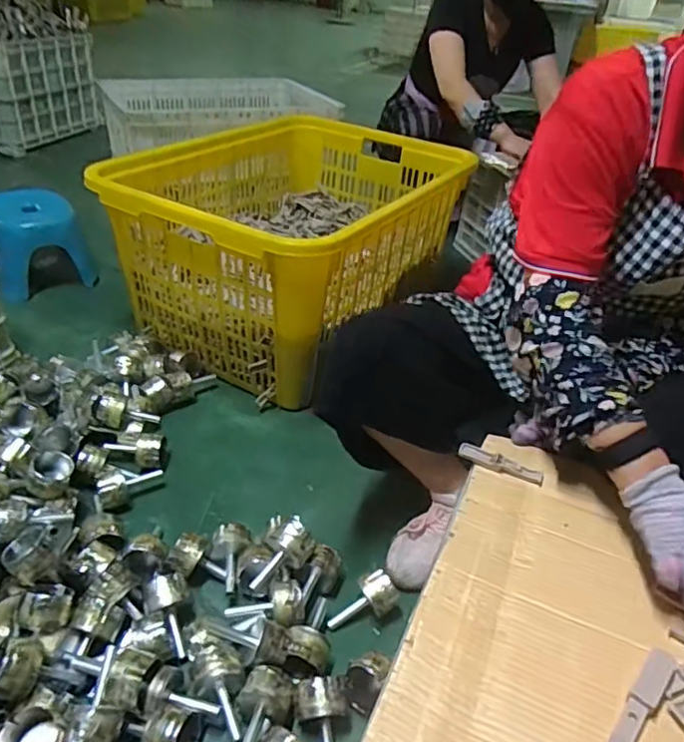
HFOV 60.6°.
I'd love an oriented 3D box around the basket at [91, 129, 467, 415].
[{"bbox_3d":[-0.104,-0.333,1.472,0.614,0.379,0.900,19,37,20],"label":"basket"}]

